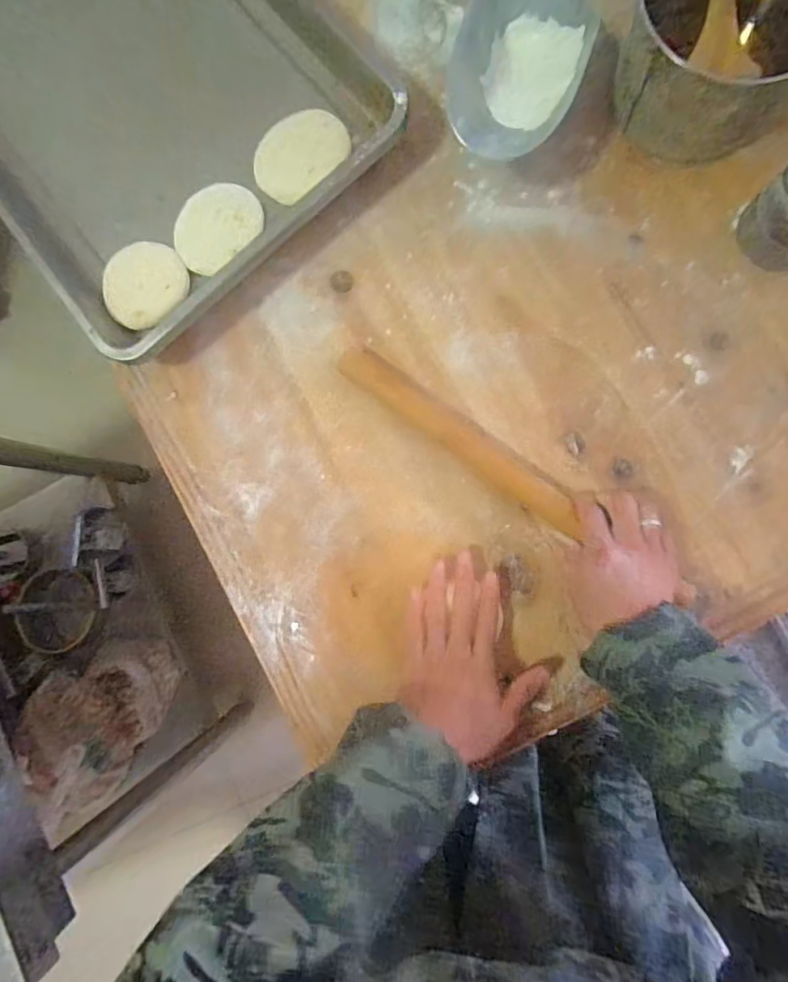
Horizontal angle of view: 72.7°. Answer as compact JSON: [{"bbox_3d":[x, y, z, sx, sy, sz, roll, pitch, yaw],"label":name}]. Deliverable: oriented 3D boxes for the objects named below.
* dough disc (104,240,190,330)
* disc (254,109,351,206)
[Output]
[{"bbox_3d":[-0.261,-0.217,0.561,0.086,0.030,0.072,-43,82,2],"label":"dough disc"},{"bbox_3d":[-0.103,-0.363,0.574,0.105,0.009,0.081,-43,82,2],"label":"disc"}]

